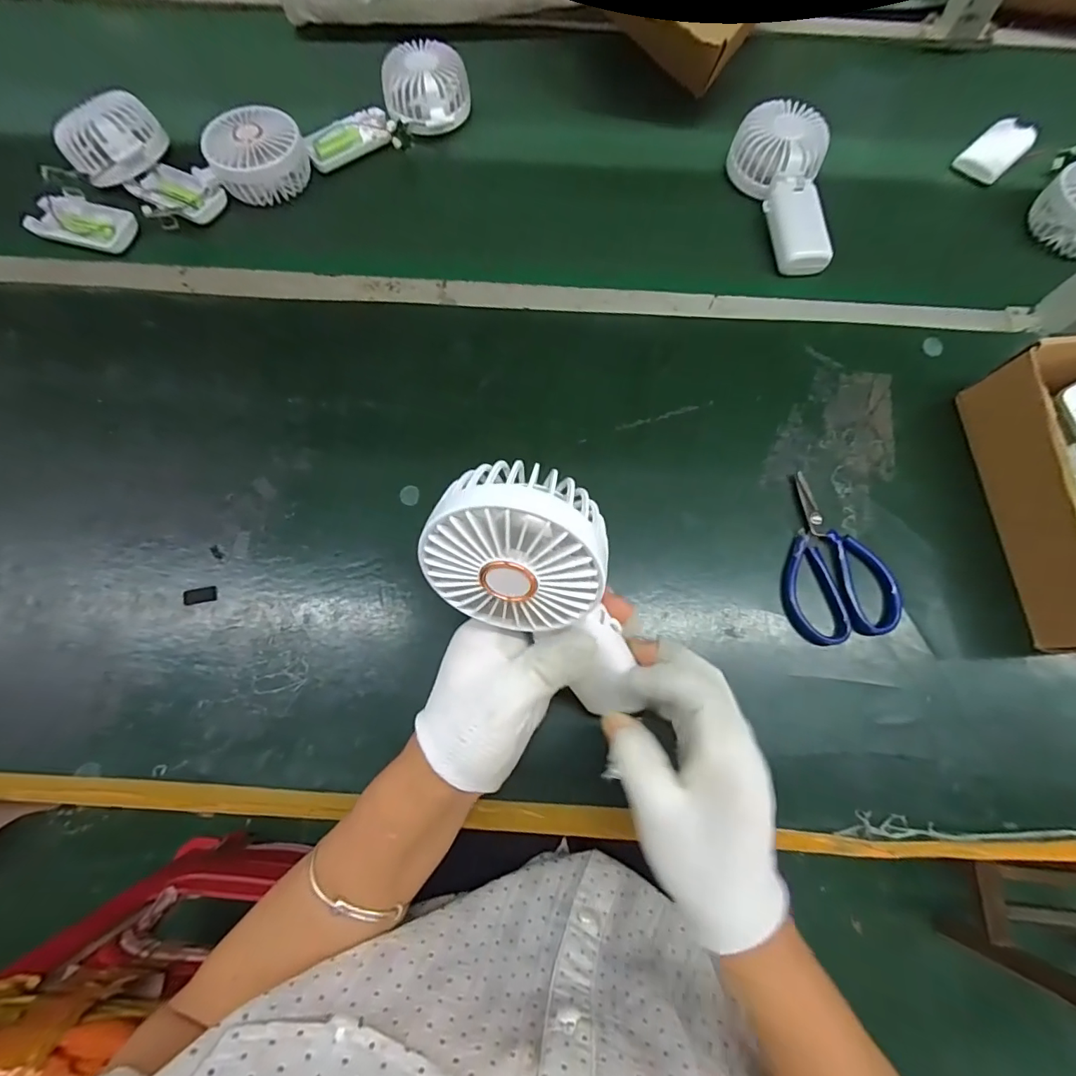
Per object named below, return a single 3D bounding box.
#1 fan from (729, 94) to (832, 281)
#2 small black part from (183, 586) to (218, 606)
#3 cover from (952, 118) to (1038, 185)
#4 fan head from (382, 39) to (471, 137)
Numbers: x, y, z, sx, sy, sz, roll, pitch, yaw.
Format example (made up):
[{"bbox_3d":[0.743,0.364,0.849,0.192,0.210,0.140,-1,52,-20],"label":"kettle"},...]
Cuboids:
[{"bbox_3d":[0.233,-0.331,0.458,0.082,0.040,0.172,2,74,0],"label":"fan"},{"bbox_3d":[-0.250,0.043,0.358,0.024,0.004,0.012,-12,76,-4],"label":"small black part"},{"bbox_3d":[0.478,-0.405,0.503,0.045,0.010,0.084,44,79,10],"label":"cover"},{"bbox_3d":[-0.114,-0.459,0.499,0.087,0.050,0.074,-12,72,-6],"label":"fan head"}]

